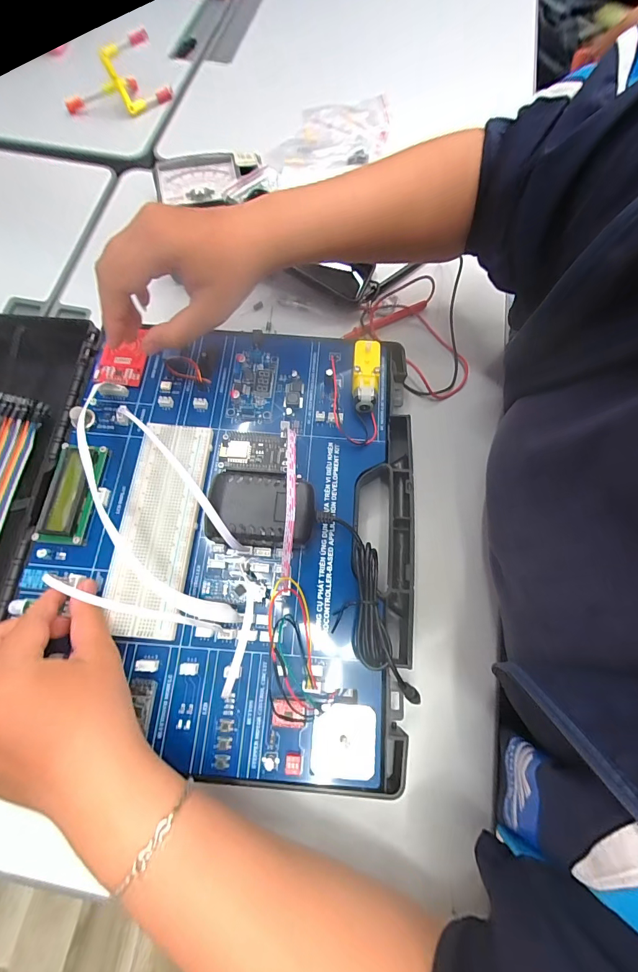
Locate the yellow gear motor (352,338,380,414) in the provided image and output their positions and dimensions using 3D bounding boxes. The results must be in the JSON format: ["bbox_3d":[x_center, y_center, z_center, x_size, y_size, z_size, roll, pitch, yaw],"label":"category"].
[{"bbox_3d":[0.041,-0.095,0.326,0.023,0.022,0.064,6,71,1],"label":"yellow gear motor"}]

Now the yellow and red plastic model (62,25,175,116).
[{"bbox_3d":[-0.276,-0.545,0.496,0.129,0.065,0.071,-35,75,-12],"label":"yellow and red plastic model"}]

